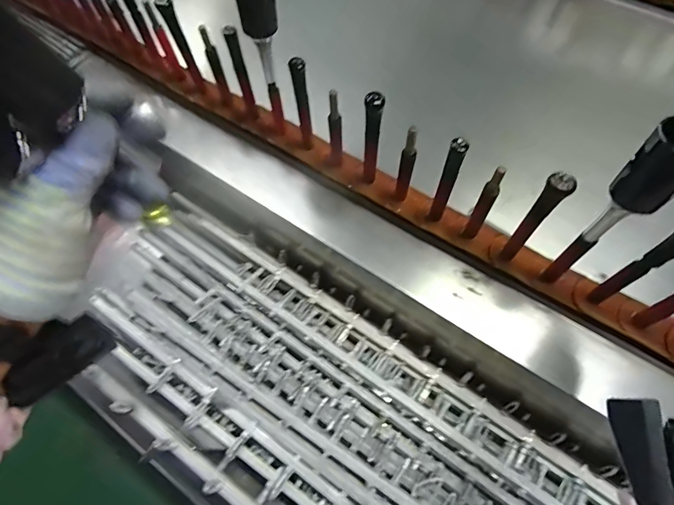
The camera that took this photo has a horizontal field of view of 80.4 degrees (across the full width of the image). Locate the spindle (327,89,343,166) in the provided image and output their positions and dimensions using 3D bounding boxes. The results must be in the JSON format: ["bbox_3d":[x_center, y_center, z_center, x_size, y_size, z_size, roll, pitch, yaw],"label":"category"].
[{"bbox_3d":[-0.002,-0.153,0.504,0.019,0.134,0.020,-4,61,-2],"label":"spindle"}]

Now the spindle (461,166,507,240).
[{"bbox_3d":[0.165,-0.052,0.446,0.017,0.132,0.014,28,65,15],"label":"spindle"}]

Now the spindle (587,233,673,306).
[{"bbox_3d":[0.295,0.019,0.392,0.012,0.148,0.018,-21,63,-11],"label":"spindle"}]

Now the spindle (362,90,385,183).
[{"bbox_3d":[0.041,-0.128,0.477,0.019,0.148,0.017,5,62,3],"label":"spindle"}]

